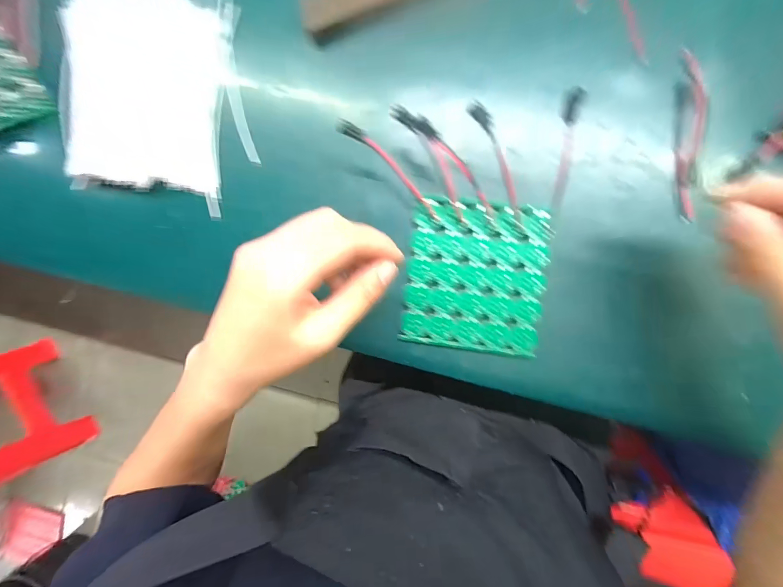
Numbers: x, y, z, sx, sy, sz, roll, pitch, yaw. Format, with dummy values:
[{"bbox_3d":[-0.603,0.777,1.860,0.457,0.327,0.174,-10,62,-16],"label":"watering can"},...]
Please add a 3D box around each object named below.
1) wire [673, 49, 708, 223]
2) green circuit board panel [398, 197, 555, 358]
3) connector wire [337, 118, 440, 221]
[{"bbox_3d":[0.224,-0.116,0.262,0.021,0.004,0.121,-3,95,8],"label":"wire"},{"bbox_3d":[0.068,-0.013,0.282,0.107,0.013,0.115,7,96,7],"label":"green circuit board panel"},{"bbox_3d":[0.001,-0.090,0.262,0.101,0.006,0.012,41,99,-21],"label":"connector wire"}]

